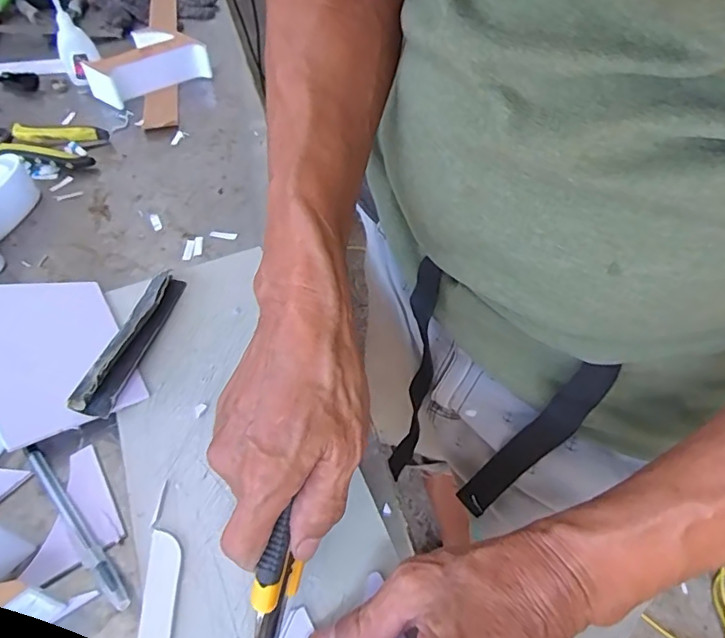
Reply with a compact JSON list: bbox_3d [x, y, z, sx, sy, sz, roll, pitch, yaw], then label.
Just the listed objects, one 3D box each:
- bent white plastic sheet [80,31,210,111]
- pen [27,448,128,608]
[{"bbox_3d":[-0.260,-0.303,0.658,0.135,0.043,0.060,-31,57,-23],"label":"bent white plastic sheet"},{"bbox_3d":[-0.173,0.120,0.324,0.009,0.014,0.131,-36,59,-26],"label":"pen"}]

